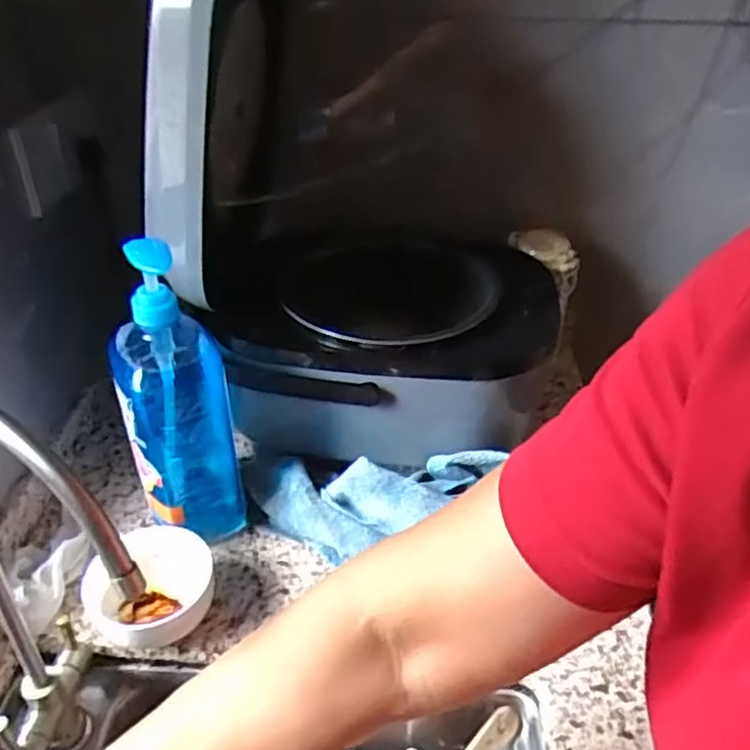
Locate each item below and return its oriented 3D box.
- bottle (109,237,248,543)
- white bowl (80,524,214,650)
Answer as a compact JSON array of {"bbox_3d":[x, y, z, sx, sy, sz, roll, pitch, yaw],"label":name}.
[{"bbox_3d":[-0.171,0.028,0.598,0.089,0.290,0.066,-14,38,-20],"label":"bottle"},{"bbox_3d":[-0.196,0.181,0.593,0.100,0.049,0.088,-28,44,-33],"label":"white bowl"}]

